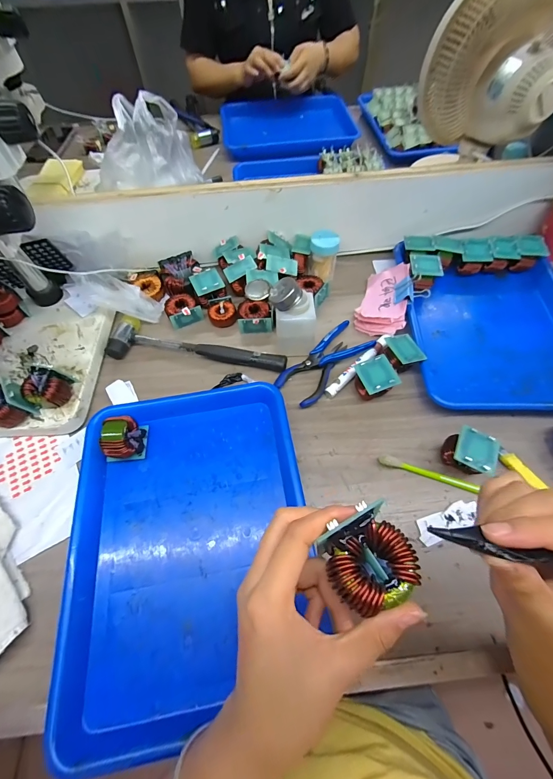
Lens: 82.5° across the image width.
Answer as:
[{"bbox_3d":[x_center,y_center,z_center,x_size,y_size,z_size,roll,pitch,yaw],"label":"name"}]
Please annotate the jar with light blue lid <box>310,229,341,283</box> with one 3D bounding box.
[{"bbox_3d":[0.077,-0.219,0.519,0.045,0.067,0.039,10,61,7],"label":"jar with light blue lid"}]

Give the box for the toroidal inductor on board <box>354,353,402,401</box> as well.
[{"bbox_3d":[0.126,-0.012,0.413,0.049,0.041,0.047,-15,62,-8],"label":"toroidal inductor on board"}]

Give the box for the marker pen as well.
[{"bbox_3d":[0.119,-0.035,0.447,0.017,0.017,0.134,41,69,21],"label":"marker pen"}]

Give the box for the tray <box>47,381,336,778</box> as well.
[{"bbox_3d":[-0.091,0.153,0.344,0.245,0.032,0.330,-10,61,-5],"label":"tray"}]

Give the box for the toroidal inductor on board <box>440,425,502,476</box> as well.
[{"bbox_3d":[0.219,0.076,0.364,0.051,0.045,0.050,31,66,17],"label":"toroidal inductor on board"}]

